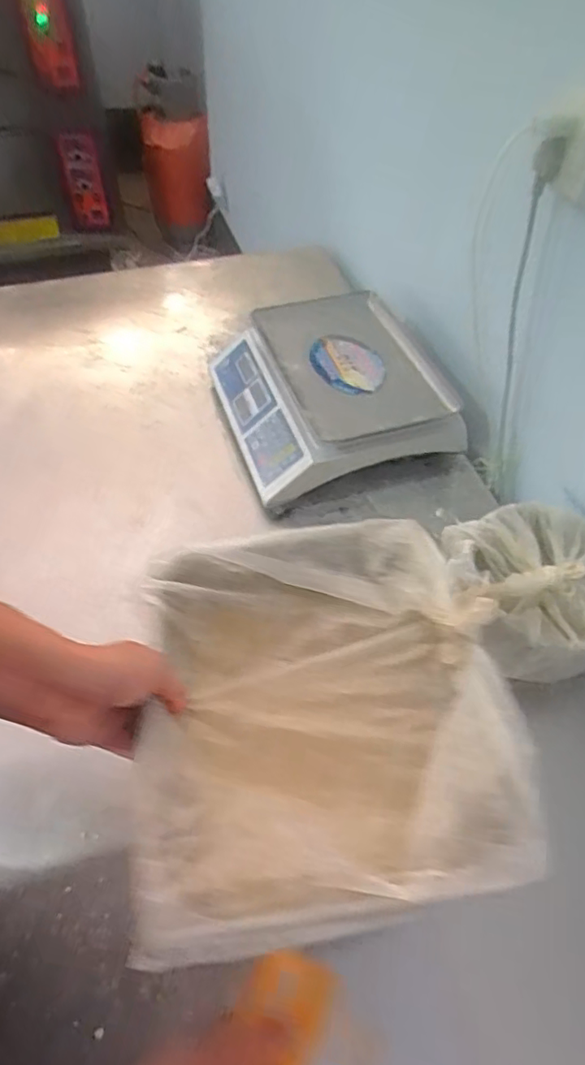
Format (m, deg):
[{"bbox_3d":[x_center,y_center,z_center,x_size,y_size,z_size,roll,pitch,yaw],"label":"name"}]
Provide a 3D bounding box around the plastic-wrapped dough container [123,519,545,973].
[{"bbox_3d":[0.017,0.128,0.470,0.275,0.069,0.318,-5,53,-5],"label":"plastic-wrapped dough container"}]

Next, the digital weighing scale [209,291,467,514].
[{"bbox_3d":[0.051,-0.229,0.956,0.306,0.137,0.361,-14,54,-12],"label":"digital weighing scale"}]

